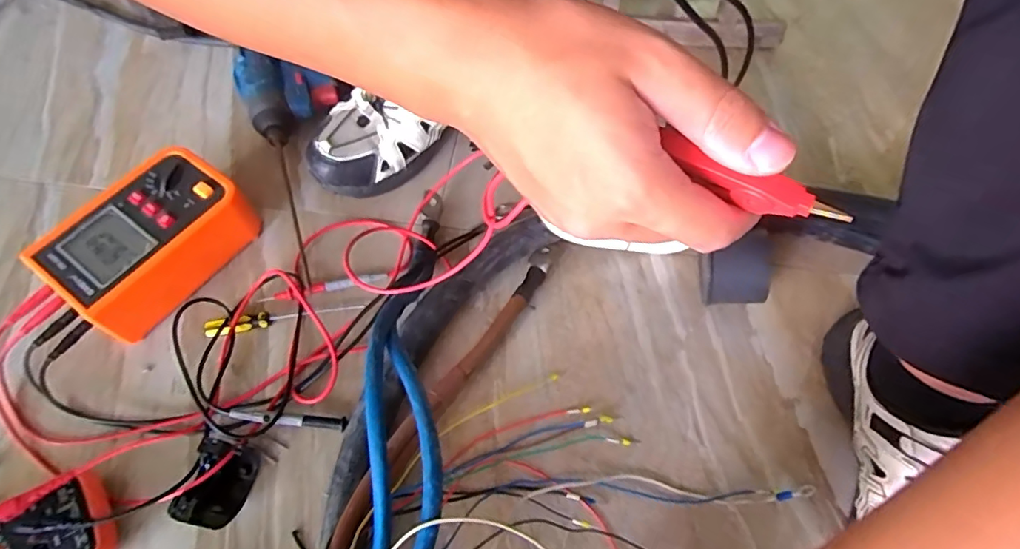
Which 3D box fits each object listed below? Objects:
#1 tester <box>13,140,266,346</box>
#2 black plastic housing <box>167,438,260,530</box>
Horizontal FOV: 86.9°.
[{"bbox_3d":[-0.320,-0.030,0.485,0.103,0.065,0.159,37,68,18],"label":"tester"},{"bbox_3d":[-0.219,0.156,0.402,0.038,0.030,0.057,10,62,5],"label":"black plastic housing"}]

